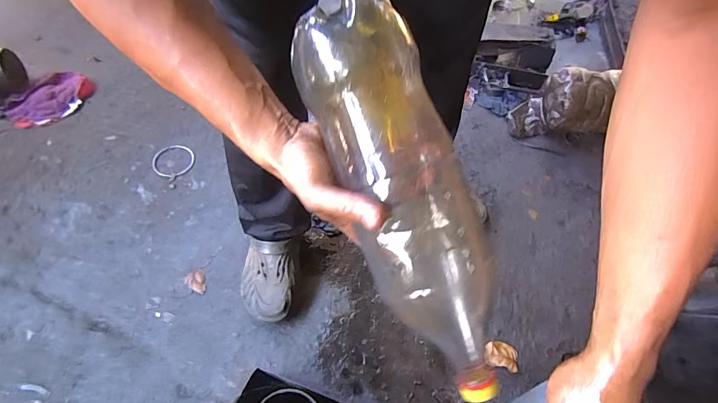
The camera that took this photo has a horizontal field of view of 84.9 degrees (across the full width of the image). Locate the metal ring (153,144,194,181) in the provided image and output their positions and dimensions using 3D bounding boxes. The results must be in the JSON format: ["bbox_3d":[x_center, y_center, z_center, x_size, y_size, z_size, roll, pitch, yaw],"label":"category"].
[{"bbox_3d":[-0.467,-0.104,0.987,0.107,0.004,0.100,2,57,-3],"label":"metal ring"}]

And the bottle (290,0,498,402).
[{"bbox_3d":[0.045,0.005,0.335,0.105,0.096,0.335,-24,98,-19],"label":"bottle"}]

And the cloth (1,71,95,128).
[{"bbox_3d":[-0.848,-0.290,1.073,0.147,0.033,0.209,28,59,13],"label":"cloth"}]

